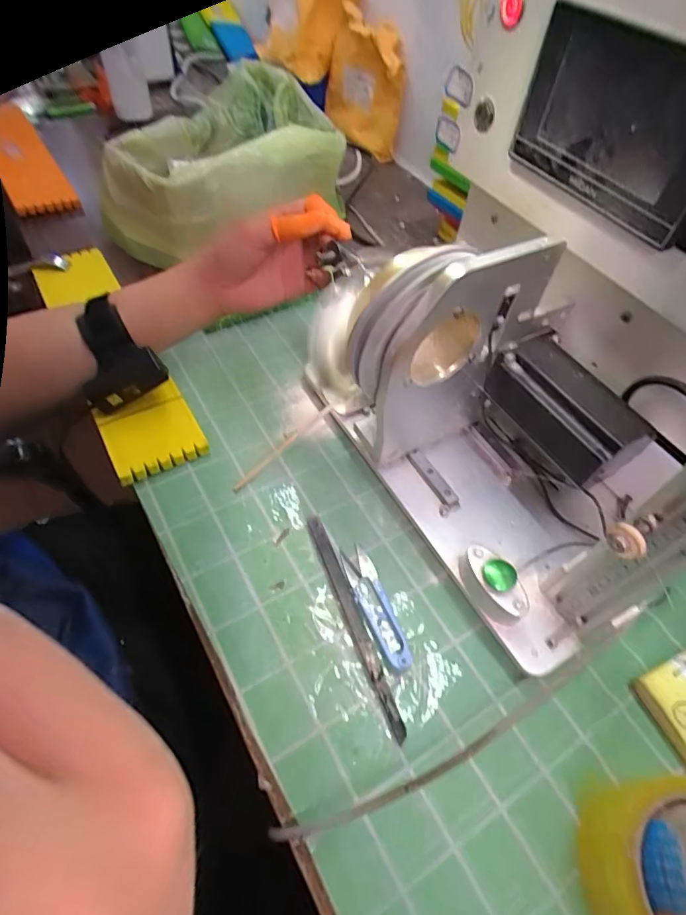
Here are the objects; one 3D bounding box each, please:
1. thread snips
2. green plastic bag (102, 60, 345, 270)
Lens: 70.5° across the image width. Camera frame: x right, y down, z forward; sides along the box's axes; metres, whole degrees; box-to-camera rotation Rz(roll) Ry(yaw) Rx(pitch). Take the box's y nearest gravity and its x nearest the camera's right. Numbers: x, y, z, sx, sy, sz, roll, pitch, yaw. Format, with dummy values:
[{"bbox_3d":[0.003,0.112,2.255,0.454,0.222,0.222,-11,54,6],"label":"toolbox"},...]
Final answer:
[{"bbox_3d":[0.025,0.116,0.377,0.025,0.011,0.101,-14,56,-14],"label":"thread snips"},{"bbox_3d":[-0.132,-0.366,0.605,0.194,0.102,0.291,25,60,16],"label":"green plastic bag"}]

